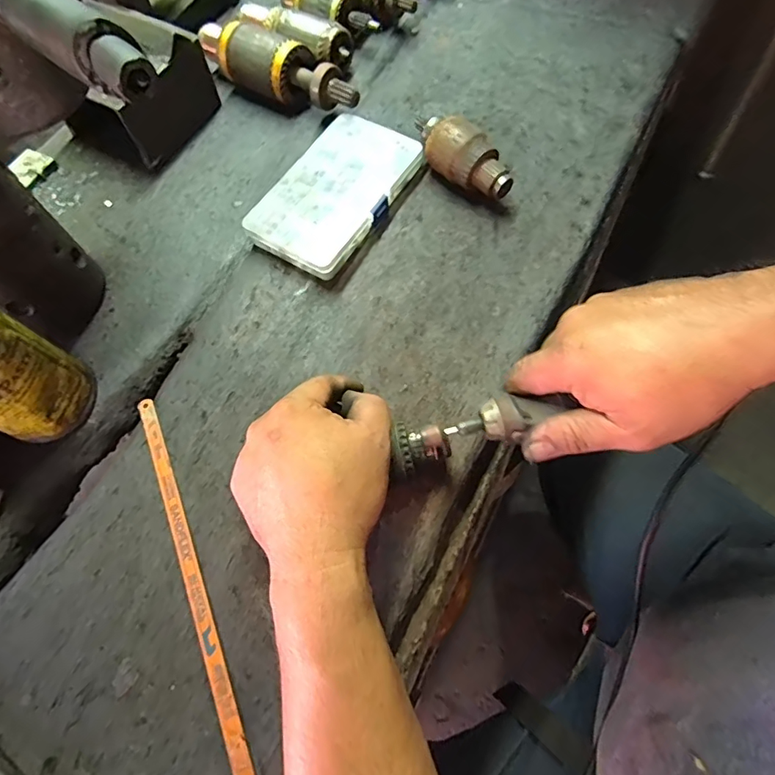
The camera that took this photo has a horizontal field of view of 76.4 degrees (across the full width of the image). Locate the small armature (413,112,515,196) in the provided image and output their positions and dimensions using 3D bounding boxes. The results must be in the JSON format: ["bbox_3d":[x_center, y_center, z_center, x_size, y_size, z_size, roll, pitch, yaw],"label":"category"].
[{"bbox_3d":[0.070,-0.221,0.472,0.047,0.050,0.120,-40,69,-13],"label":"small armature"}]

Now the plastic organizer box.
[{"bbox_3d":[-0.049,-0.188,0.477,0.101,0.030,0.176,25,71,16],"label":"plastic organizer box"}]

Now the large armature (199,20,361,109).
[{"bbox_3d":[-0.118,-0.343,0.532,0.205,0.063,0.059,30,72,16],"label":"large armature"}]

